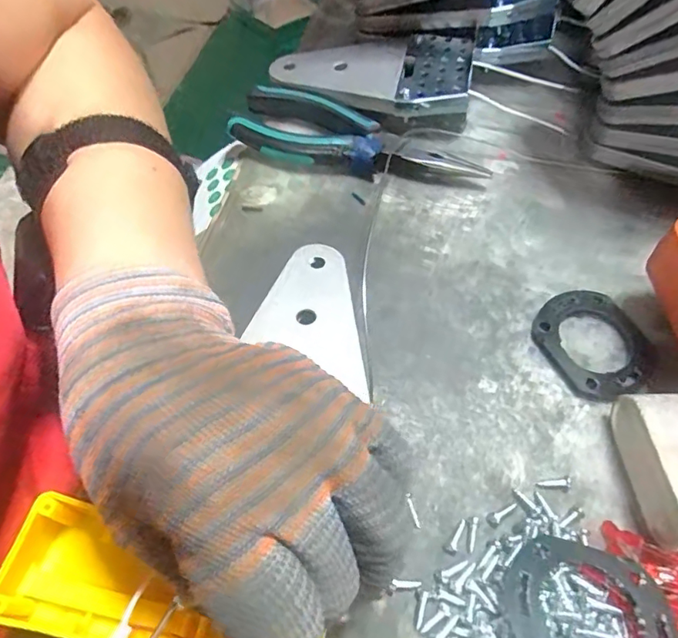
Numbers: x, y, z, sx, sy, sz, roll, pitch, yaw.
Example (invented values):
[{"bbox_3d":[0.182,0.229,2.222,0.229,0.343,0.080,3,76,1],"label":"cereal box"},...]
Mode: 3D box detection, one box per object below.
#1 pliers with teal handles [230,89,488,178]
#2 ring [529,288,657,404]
[{"bbox_3d":[0.010,-0.107,0.317,0.153,0.024,0.049,18,61,10],"label":"pliers with teal handles"},{"bbox_3d":[0.129,0.011,0.258,0.052,0.005,0.057,0,59,0],"label":"ring"}]

